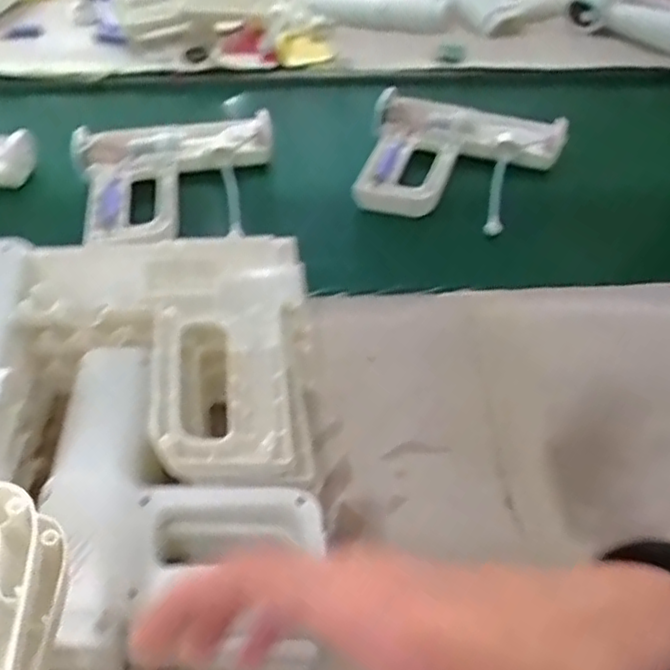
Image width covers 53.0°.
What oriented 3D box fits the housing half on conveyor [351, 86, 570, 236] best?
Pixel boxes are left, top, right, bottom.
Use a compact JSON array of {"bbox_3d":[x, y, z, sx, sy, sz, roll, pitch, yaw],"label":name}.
[{"bbox_3d":[0.135,-0.194,0.743,0.206,0.045,0.169,17,53,11],"label":"housing half on conveyor"}]

